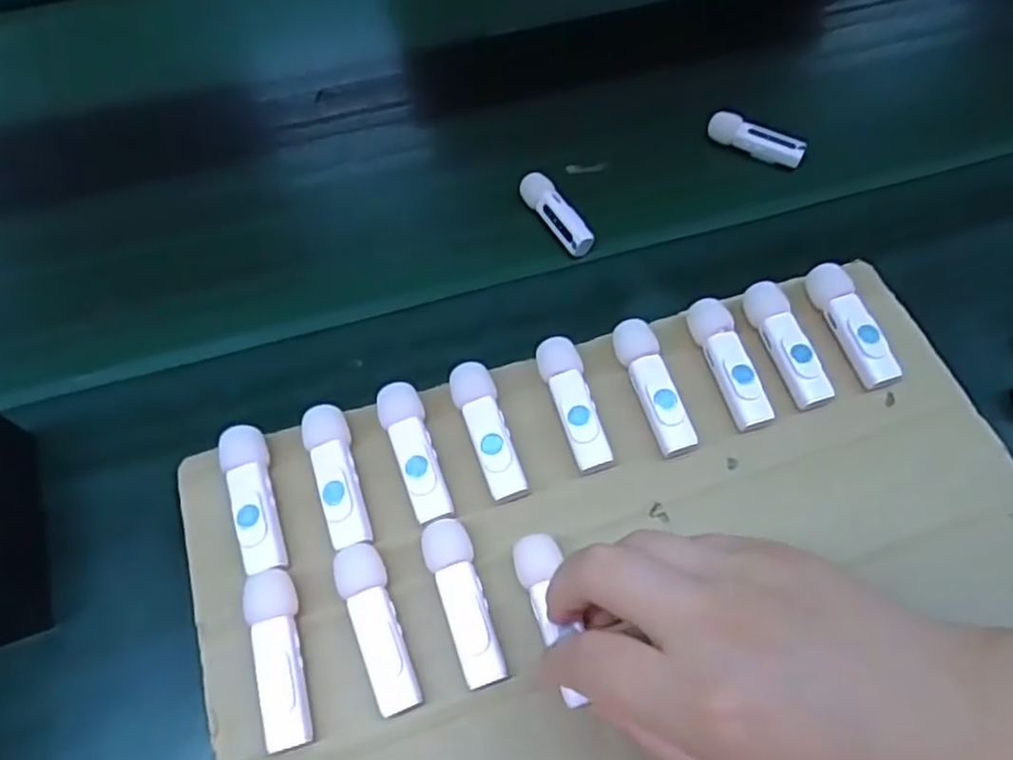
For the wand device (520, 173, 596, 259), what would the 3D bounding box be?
[{"bbox_3d":[0.032,-0.103,0.437,0.018,0.020,0.062,-30,63,-16],"label":"wand device"}]

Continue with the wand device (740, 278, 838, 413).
[{"bbox_3d":[0.131,-0.018,0.327,0.017,0.011,0.063,-16,69,-9],"label":"wand device"}]

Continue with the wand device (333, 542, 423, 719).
[{"bbox_3d":[-0.049,0.096,0.273,0.019,0.018,0.063,-21,60,-11],"label":"wand device"}]

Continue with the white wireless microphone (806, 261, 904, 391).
[{"bbox_3d":[0.164,-0.027,0.332,0.016,0.013,0.064,-16,67,-9],"label":"white wireless microphone"}]

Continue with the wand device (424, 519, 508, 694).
[{"bbox_3d":[-0.017,0.087,0.277,0.019,0.018,0.063,-17,60,-9],"label":"wand device"}]

